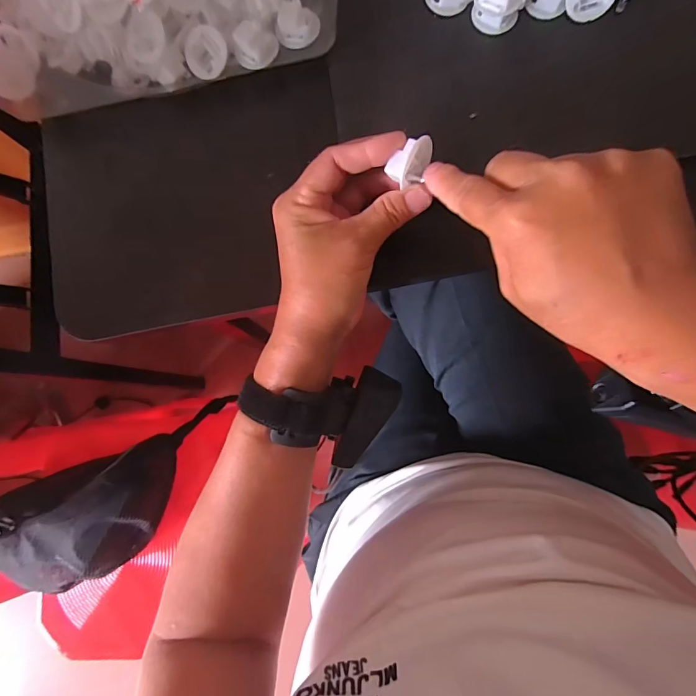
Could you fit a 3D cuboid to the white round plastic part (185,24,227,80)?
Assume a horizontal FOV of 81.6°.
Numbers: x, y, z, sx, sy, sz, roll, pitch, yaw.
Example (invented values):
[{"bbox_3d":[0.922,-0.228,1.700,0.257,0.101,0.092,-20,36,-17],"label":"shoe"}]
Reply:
[{"bbox_3d":[-0.107,-0.222,0.303,0.034,0.006,0.034,4,107,11],"label":"white round plastic part"}]

